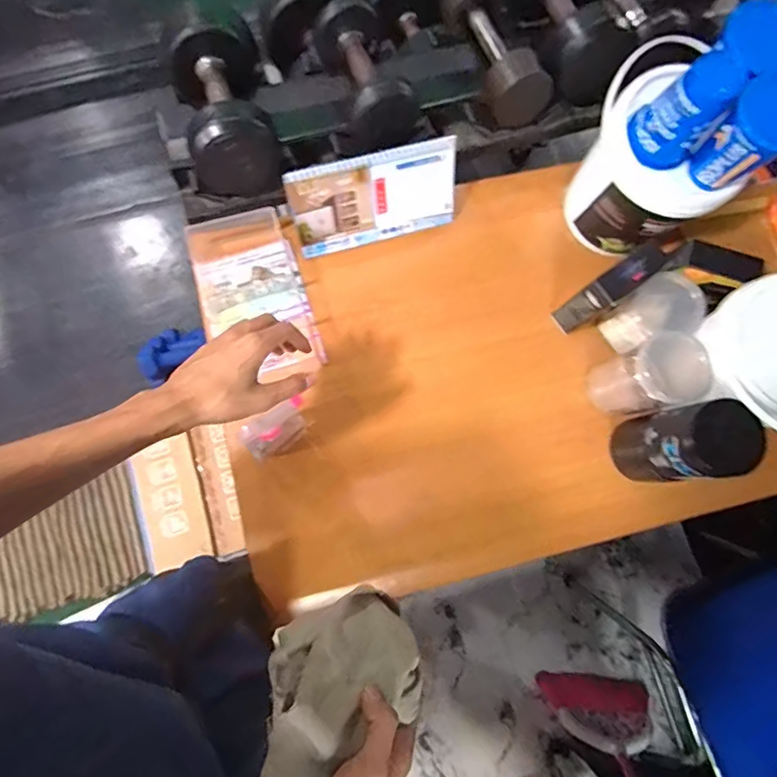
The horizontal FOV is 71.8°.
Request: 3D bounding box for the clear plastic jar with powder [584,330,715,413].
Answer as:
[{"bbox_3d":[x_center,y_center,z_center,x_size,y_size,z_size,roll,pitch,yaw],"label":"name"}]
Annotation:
[{"bbox_3d":[0.370,-0.014,0.769,0.092,0.154,0.096,1,80,-3],"label":"clear plastic jar with powder"}]

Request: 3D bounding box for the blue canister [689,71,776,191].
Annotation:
[{"bbox_3d":[0.429,-0.294,0.639,0.077,0.116,0.083,1,80,-3],"label":"blue canister"}]

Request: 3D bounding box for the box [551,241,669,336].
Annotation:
[{"bbox_3d":[0.320,-0.143,0.788,0.112,0.149,0.044,-33,83,-8],"label":"box"}]

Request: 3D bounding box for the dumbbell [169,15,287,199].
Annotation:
[{"bbox_3d":[-0.232,-0.410,0.773,0.125,0.134,0.230,-11,81,-5],"label":"dumbbell"}]

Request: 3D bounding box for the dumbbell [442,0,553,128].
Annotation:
[{"bbox_3d":[0.166,-0.546,0.853,0.102,0.108,0.247,-18,81,-6],"label":"dumbbell"}]

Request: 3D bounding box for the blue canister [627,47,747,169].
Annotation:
[{"bbox_3d":[0.355,-0.336,0.650,0.083,0.125,0.069,41,80,4],"label":"blue canister"}]

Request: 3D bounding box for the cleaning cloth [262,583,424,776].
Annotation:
[{"bbox_3d":[-0.048,0.241,0.433,0.148,0.085,0.103,-28,81,-6],"label":"cleaning cloth"}]

